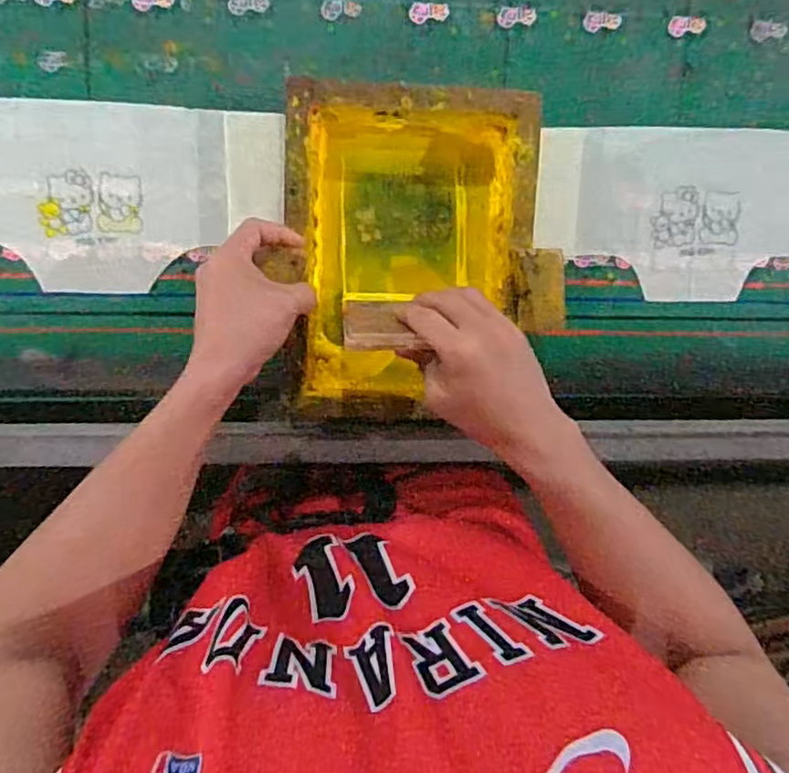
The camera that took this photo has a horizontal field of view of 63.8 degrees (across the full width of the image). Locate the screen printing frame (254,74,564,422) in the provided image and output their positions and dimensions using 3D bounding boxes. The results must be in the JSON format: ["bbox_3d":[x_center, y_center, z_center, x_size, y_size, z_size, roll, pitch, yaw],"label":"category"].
[{"bbox_3d":[0.015,-0.109,0.533,0.228,0.061,0.265,-2,97,-4],"label":"screen printing frame"}]

